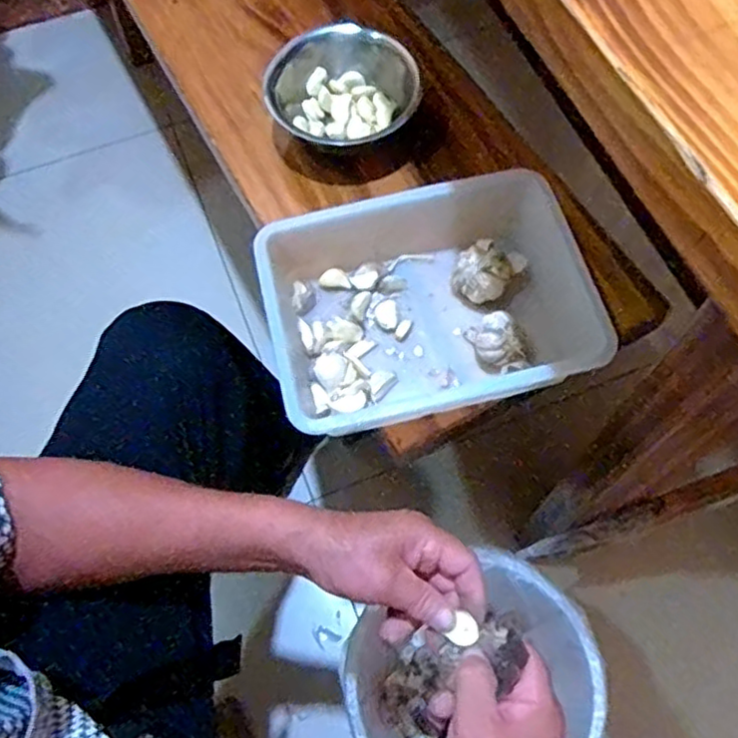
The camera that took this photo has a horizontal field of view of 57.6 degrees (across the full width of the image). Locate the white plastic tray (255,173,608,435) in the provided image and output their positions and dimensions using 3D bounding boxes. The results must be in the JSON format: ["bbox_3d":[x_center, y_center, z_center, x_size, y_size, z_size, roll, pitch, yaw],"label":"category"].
[{"bbox_3d":[0.047,-0.054,0.587,0.256,0.077,0.197,-11,65,-3],"label":"white plastic tray"}]

